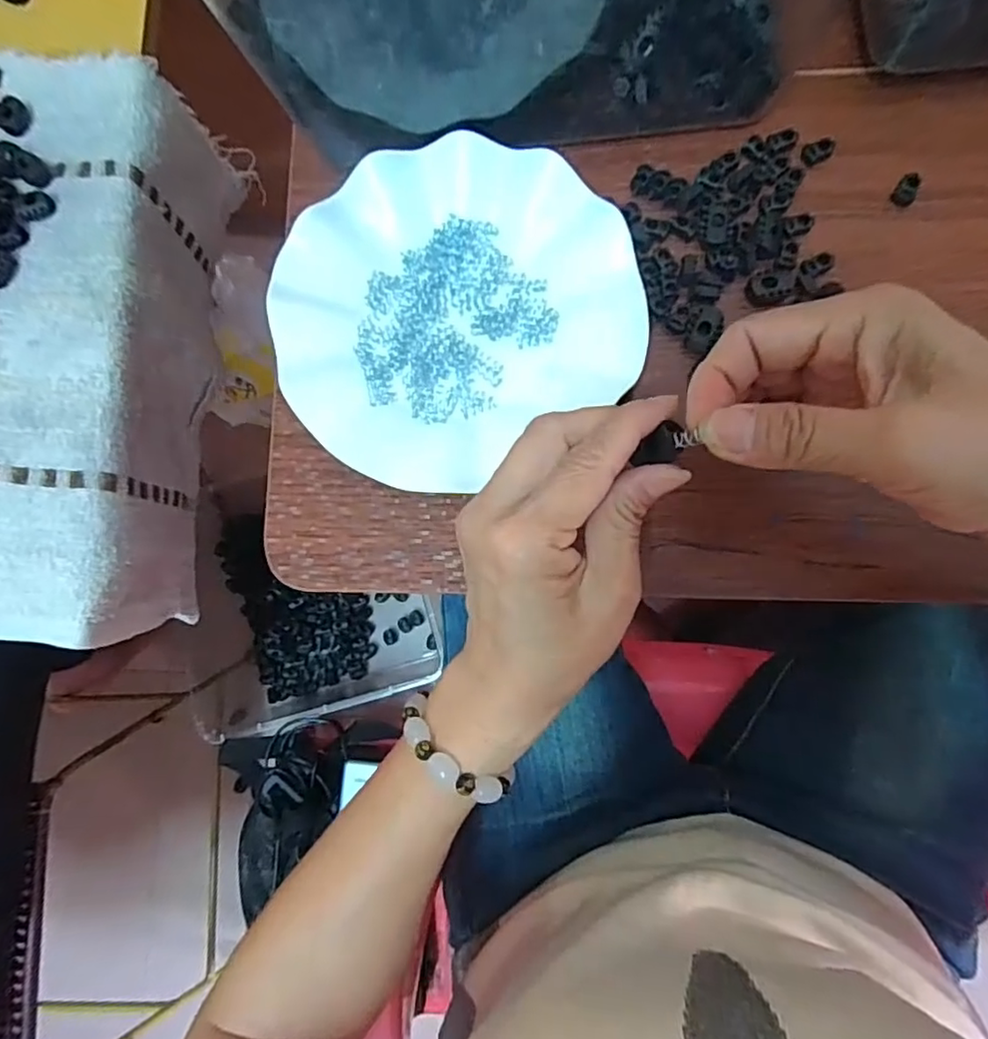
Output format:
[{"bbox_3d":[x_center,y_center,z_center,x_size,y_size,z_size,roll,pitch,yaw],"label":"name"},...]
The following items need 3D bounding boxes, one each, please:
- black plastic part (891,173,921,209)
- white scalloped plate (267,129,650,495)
[{"bbox_3d":[0.218,-0.174,0.318,0.011,0.007,0.017,30,87,9],"label":"black plastic part"},{"bbox_3d":[-0.023,-0.111,0.314,0.177,0.026,0.168,0,84,4],"label":"white scalloped plate"}]

